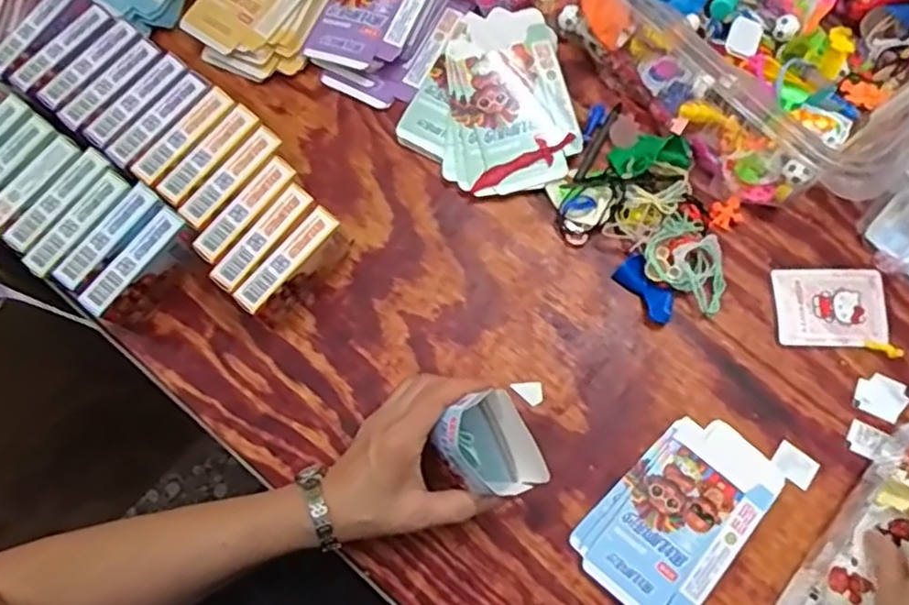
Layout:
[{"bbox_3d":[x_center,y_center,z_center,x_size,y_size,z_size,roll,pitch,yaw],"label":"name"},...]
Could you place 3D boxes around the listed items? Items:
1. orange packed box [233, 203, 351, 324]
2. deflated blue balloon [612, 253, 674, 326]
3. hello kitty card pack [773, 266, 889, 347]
[{"bbox_3d":[-0.118,-0.025,0.559,0.024,0.067,0.098,39,78,9],"label":"orange packed box"},{"bbox_3d":[0.155,-0.010,0.581,0.028,0.014,0.057,-42,79,-11],"label":"deflated blue balloon"},{"bbox_3d":[0.303,0.003,0.585,0.090,0.005,0.063,0,75,-1],"label":"hello kitty card pack"}]

